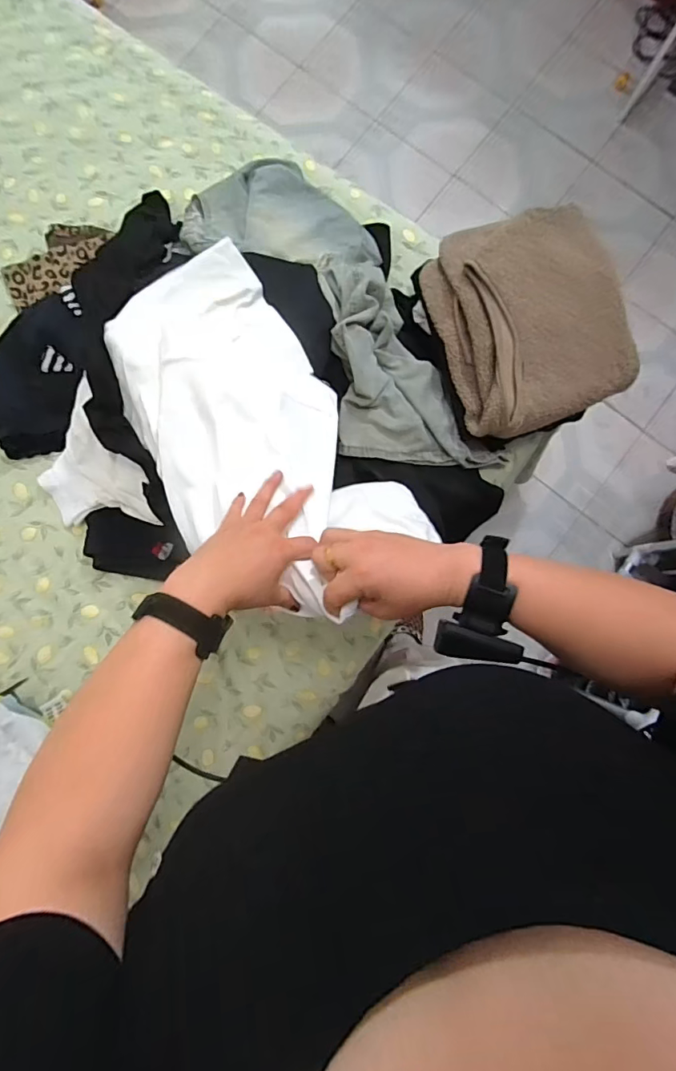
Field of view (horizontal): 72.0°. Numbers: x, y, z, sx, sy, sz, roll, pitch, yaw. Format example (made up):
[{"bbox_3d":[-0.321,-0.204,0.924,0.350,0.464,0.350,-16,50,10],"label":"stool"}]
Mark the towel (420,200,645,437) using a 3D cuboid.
[{"bbox_3d":[0.277,-0.315,0.669,0.249,0.066,0.295,-18,86,-2],"label":"towel"}]

